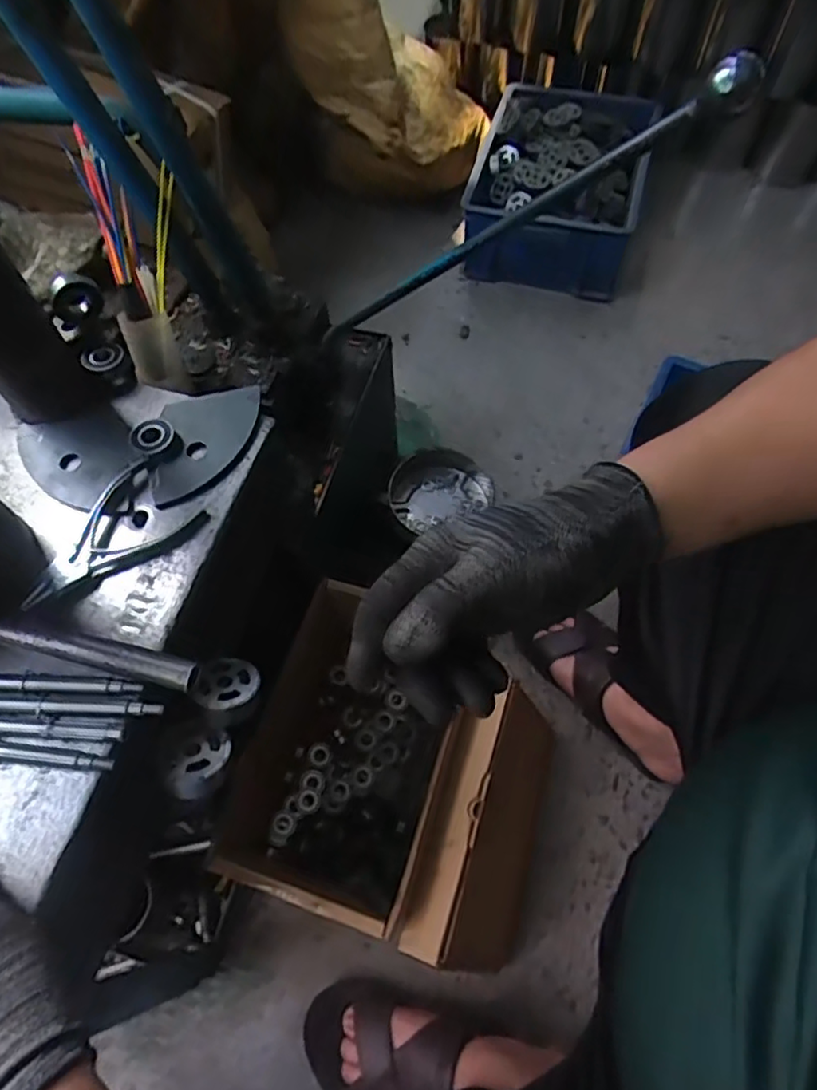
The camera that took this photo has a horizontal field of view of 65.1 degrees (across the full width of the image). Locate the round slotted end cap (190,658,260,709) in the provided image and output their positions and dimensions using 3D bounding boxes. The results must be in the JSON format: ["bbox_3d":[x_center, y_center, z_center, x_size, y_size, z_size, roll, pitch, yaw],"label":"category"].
[{"bbox_3d":[-0.139,0.105,0.487,0.047,0.006,0.048,7,35,0],"label":"round slotted end cap"}]

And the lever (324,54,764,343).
[{"bbox_3d":[0.047,-0.221,0.473,0.022,0.395,0.033,41,63,-28],"label":"lever"}]

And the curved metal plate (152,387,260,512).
[{"bbox_3d":[-0.157,-0.081,0.502,0.075,0.009,0.100,-5,63,-1],"label":"curved metal plate"}]

